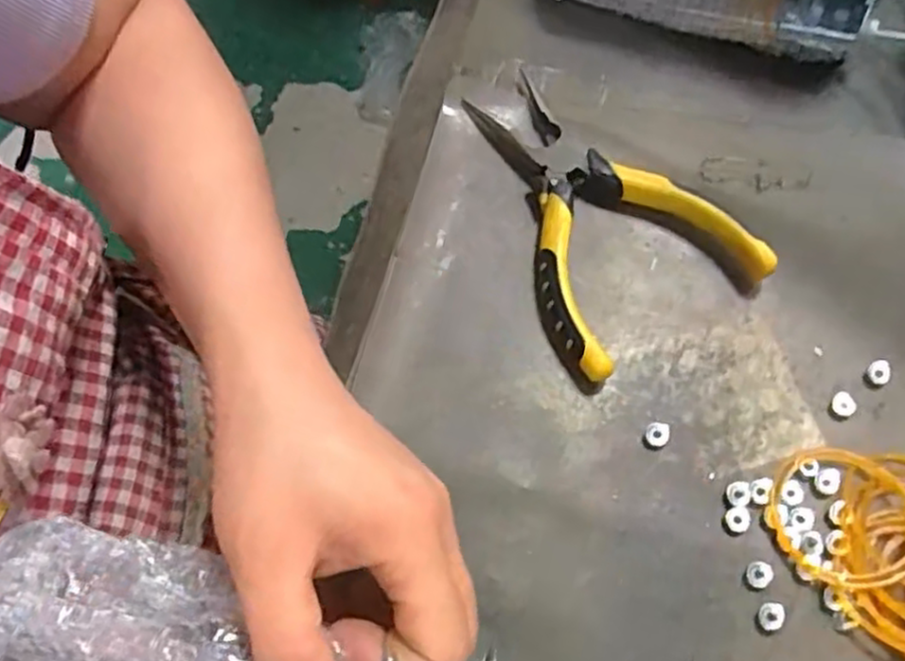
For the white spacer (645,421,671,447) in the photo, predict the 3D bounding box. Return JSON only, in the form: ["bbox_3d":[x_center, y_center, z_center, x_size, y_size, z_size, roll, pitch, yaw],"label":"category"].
[{"bbox_3d":[0.084,0.042,0.295,0.010,0.006,0.010,0,69,1],"label":"white spacer"}]

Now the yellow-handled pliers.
[{"bbox_3d":[0.057,-0.056,0.326,0.091,0.018,0.142,-31,72,-11],"label":"yellow-handled pliers"}]

